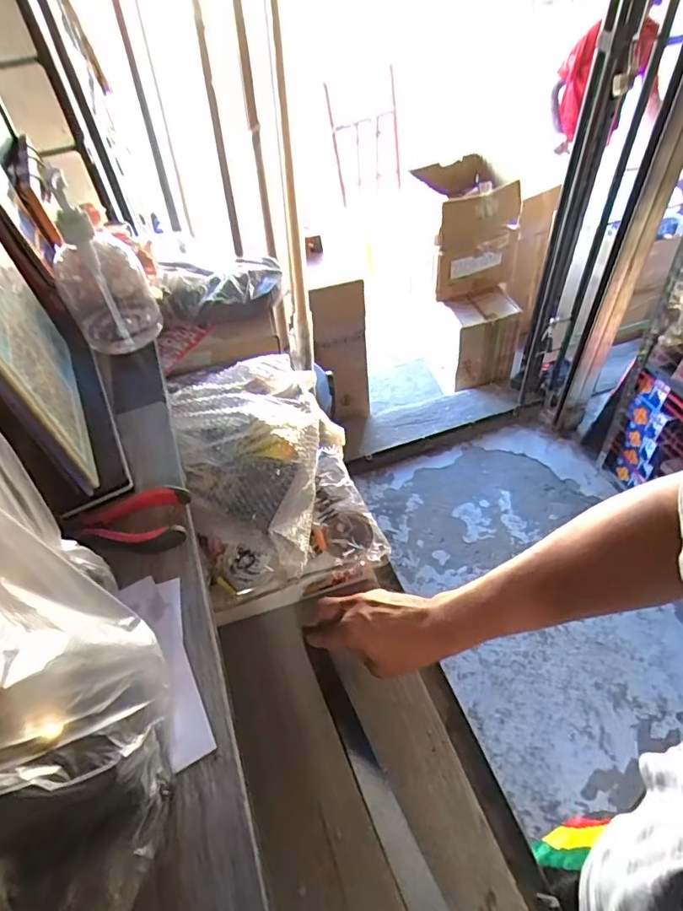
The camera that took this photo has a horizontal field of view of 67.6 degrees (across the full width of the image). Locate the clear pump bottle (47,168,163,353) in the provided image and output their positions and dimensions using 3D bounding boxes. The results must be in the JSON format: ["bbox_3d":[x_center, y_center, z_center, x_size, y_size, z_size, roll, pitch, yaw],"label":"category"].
[{"bbox_3d":[-0.246,-0.189,0.512,0.084,0.166,0.066,-24,51,-15],"label":"clear pump bottle"}]

